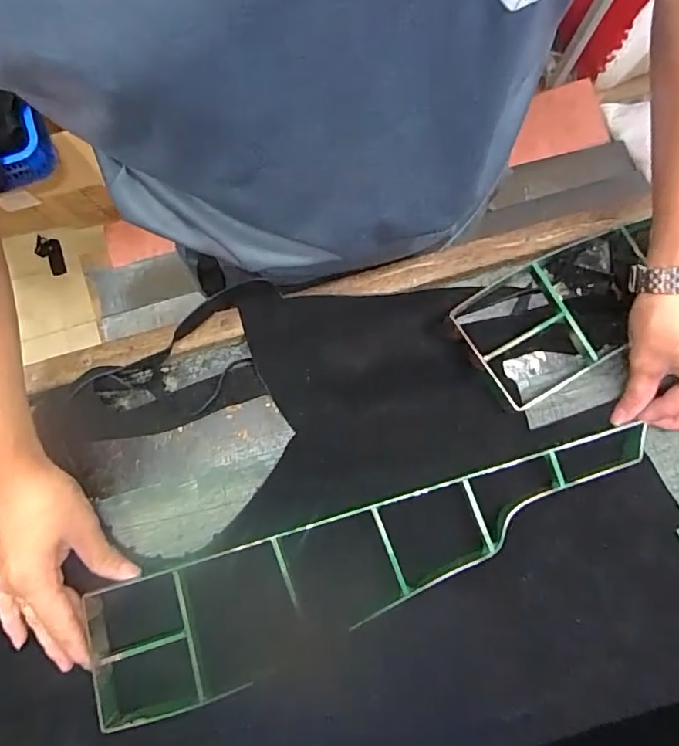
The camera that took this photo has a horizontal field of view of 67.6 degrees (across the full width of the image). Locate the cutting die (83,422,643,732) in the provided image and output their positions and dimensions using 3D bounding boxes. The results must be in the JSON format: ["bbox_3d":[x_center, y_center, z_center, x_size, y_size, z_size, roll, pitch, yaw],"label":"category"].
[{"bbox_3d":[0.033,0.162,0.421,0.481,0.029,0.104,-17,81,-2],"label":"cutting die"}]

